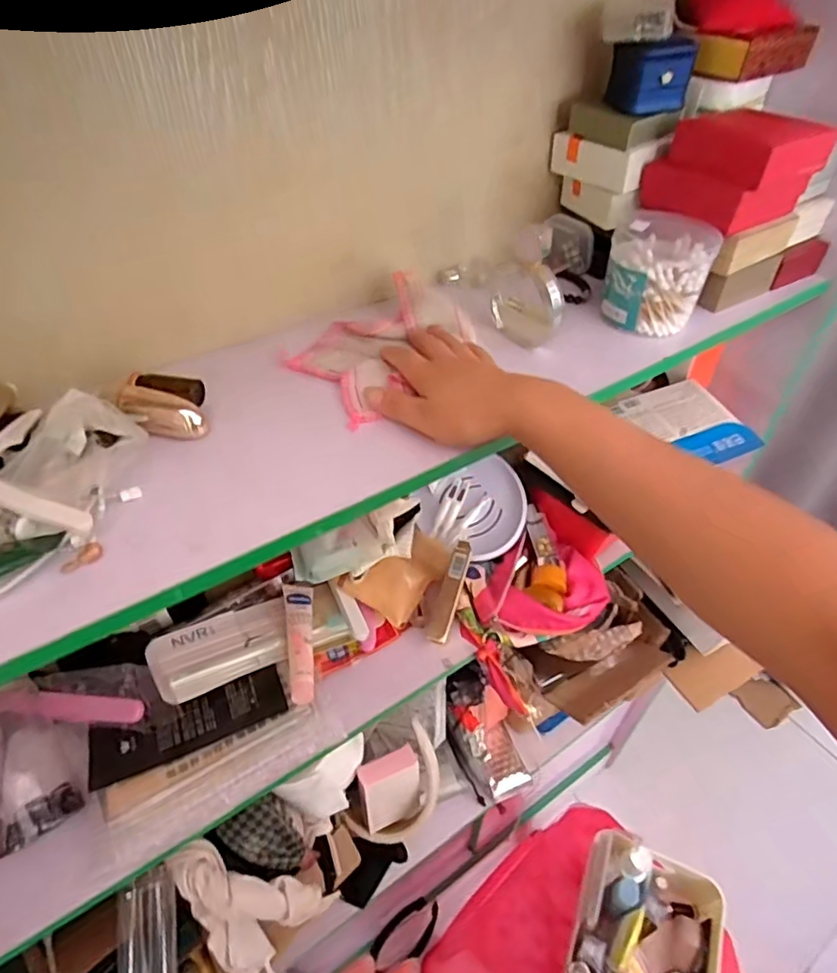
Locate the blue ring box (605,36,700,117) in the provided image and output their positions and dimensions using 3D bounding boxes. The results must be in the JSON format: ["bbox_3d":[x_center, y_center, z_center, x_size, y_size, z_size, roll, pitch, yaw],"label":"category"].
[{"bbox_3d":[0.203,-0.362,0.493,0.052,0.049,0.056,-14,46,-14],"label":"blue ring box"}]

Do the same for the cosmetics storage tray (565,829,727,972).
[{"bbox_3d":[0.283,0.597,0.713,0.174,0.120,0.236,18,47,17],"label":"cosmetics storage tray"}]

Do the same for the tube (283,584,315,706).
[{"bbox_3d":[-0.120,0.152,0.565,0.028,0.020,0.135,-6,45,-7],"label":"tube"}]

